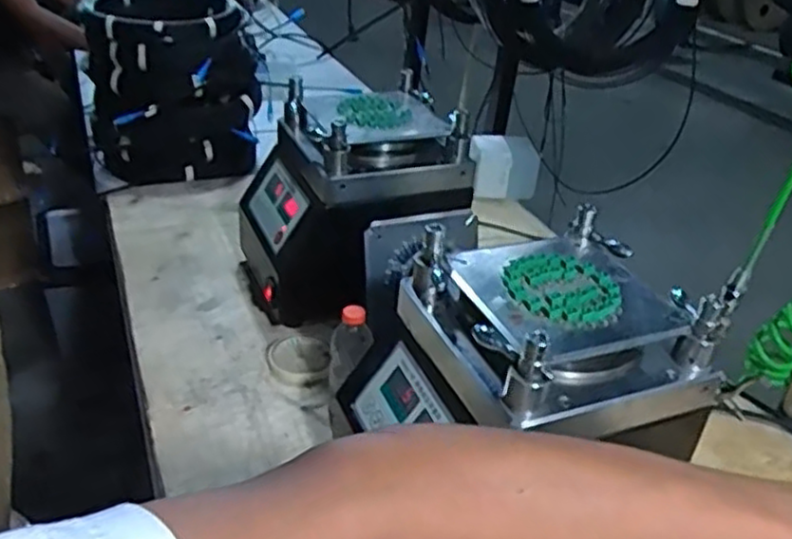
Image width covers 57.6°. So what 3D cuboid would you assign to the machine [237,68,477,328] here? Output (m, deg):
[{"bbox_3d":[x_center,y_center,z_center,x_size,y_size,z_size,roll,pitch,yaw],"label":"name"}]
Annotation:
[{"bbox_3d":[-0.064,-0.088,1.038,0.270,0.292,0.221,-8,33,-21],"label":"machine"}]

